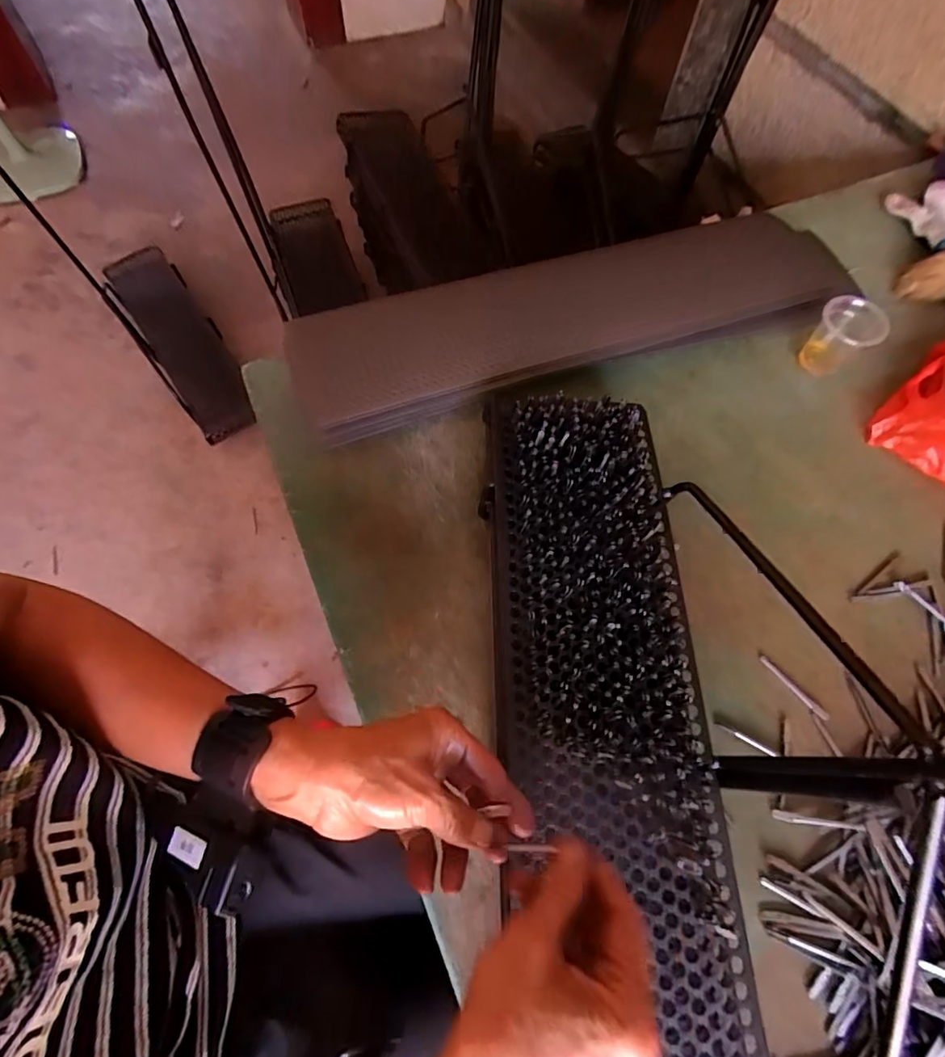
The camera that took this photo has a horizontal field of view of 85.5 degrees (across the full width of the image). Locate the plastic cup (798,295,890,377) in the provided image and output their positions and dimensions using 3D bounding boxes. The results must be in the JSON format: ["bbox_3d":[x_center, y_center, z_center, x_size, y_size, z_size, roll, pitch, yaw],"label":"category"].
[{"bbox_3d":[0.411,-0.216,0.567,0.061,0.072,0.063,1,66,-2],"label":"plastic cup"}]

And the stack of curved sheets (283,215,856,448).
[{"bbox_3d":[0.137,-0.256,0.577,0.664,0.035,0.179,-17,68,-10],"label":"stack of curved sheets"}]

